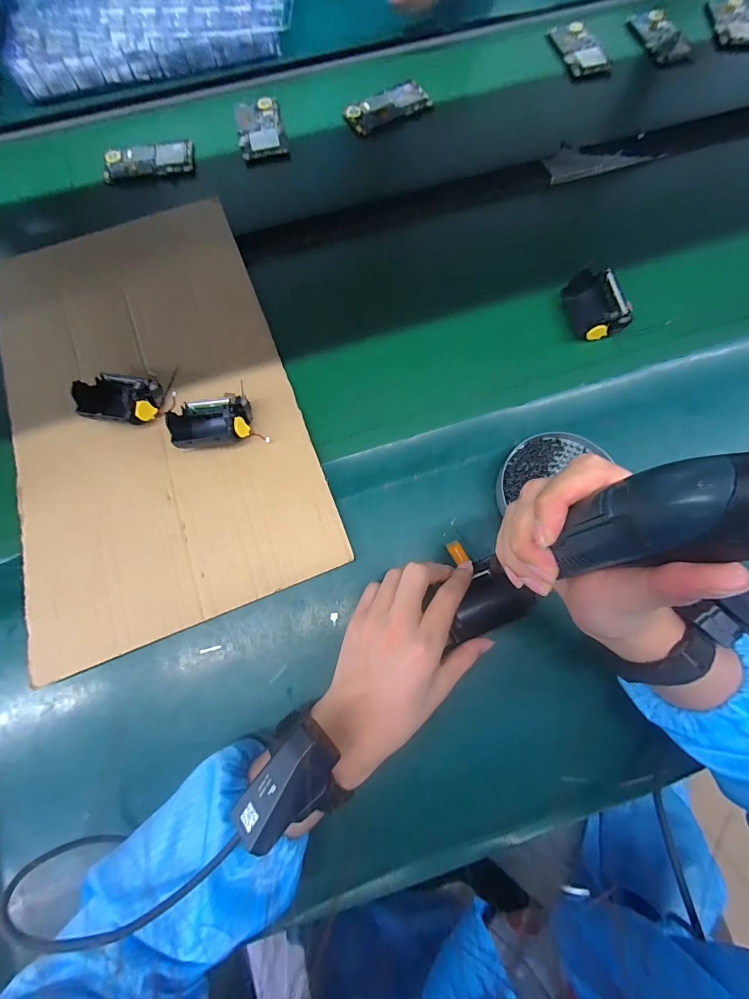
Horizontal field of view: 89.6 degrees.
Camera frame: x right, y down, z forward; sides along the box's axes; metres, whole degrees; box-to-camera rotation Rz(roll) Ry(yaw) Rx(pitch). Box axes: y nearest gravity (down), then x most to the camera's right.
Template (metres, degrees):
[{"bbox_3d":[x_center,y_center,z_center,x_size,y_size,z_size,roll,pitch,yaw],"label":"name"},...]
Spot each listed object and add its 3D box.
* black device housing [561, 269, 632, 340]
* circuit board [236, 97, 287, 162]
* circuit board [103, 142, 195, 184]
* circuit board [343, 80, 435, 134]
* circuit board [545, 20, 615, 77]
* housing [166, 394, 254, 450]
[{"bbox_3d":[0.250,-0.221,0.427,0.046,0.032,0.073,-9,73,-2],"label":"black device housing"},{"bbox_3d":[-0.164,-0.535,0.544,0.063,0.006,0.118,-11,73,-3],"label":"circuit board"},{"bbox_3d":[-0.313,-0.473,0.526,0.121,0.005,0.057,-11,77,-3],"label":"circuit board"},{"bbox_3d":[0.018,-0.577,0.552,0.125,0.011,0.061,-28,75,-8],"label":"circuit board"},{"bbox_3d":[0.319,-0.700,0.586,0.064,0.011,0.113,-11,73,-3],"label":"circuit board"},{"bbox_3d":[-0.165,-0.079,0.377,0.074,0.047,0.052,-4,73,-1],"label":"housing"}]

